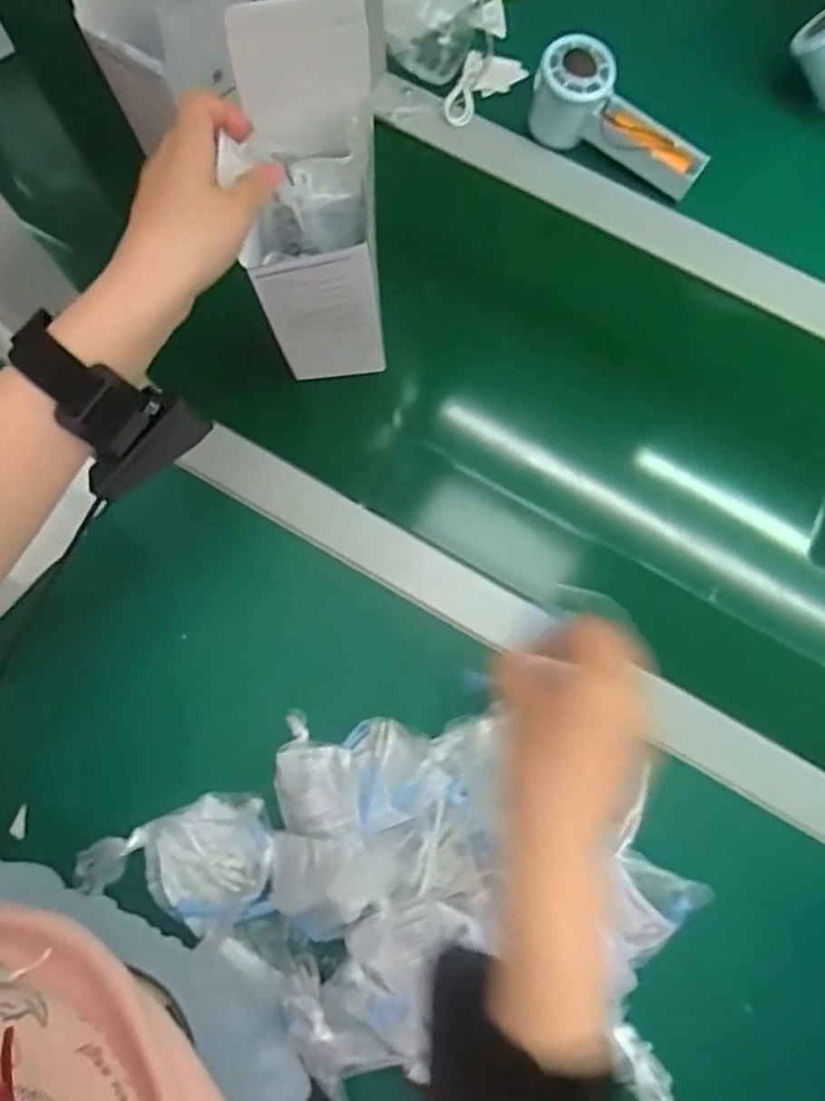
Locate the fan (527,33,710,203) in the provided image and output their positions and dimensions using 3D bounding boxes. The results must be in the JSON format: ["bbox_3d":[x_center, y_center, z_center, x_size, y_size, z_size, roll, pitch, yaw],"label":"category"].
[{"bbox_3d":[0.169,-0.348,0.575,0.150,0.067,0.052,31,82,7],"label":"fan"}]

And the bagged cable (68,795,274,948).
[{"bbox_3d":[-0.151,0.216,0.466,0.126,0.018,0.082,-23,79,-2],"label":"bagged cable"}]

